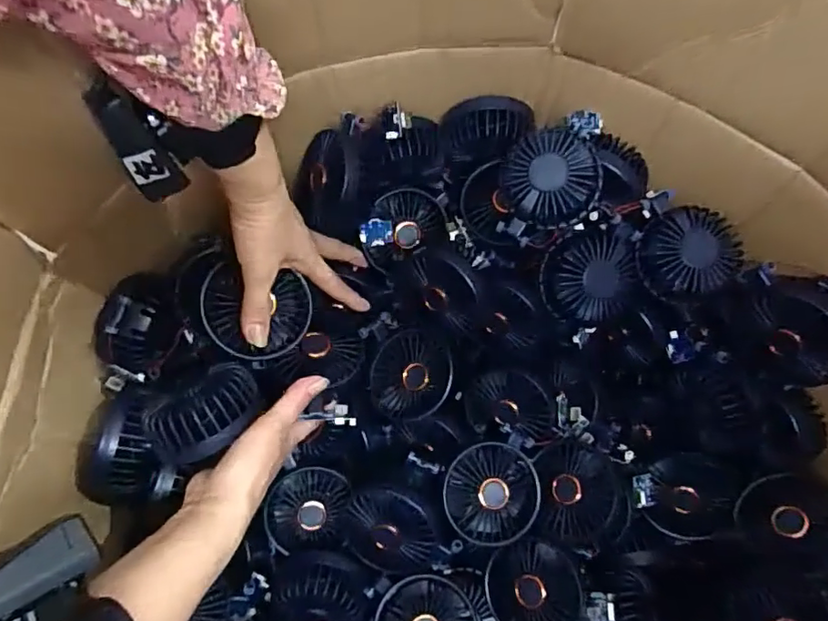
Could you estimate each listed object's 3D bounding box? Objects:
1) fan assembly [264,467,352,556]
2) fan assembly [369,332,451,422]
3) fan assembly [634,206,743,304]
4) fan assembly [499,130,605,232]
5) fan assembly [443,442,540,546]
[{"bbox_3d":[-0.098,0.184,0.519,0.073,0.025,0.074,0,69,1],"label":"fan assembly"},{"bbox_3d":[-0.002,0.063,0.535,0.075,0.014,0.084,8,96,-11],"label":"fan assembly"},{"bbox_3d":[0.237,-0.049,0.494,0.082,0.034,0.077,0,69,1],"label":"fan assembly"},{"bbox_3d":[0.116,-0.110,0.474,0.079,0.033,0.081,-23,96,7],"label":"fan assembly"},{"bbox_3d":[0.068,0.163,0.501,0.082,0.043,0.082,-6,69,-1],"label":"fan assembly"}]

